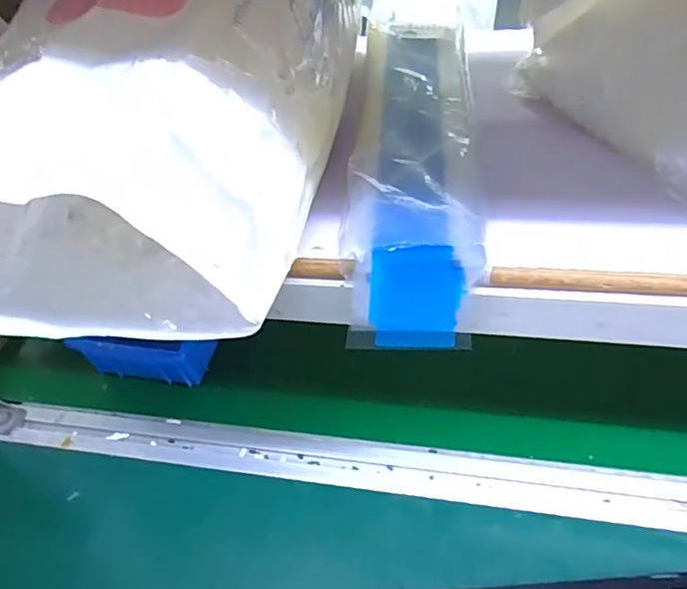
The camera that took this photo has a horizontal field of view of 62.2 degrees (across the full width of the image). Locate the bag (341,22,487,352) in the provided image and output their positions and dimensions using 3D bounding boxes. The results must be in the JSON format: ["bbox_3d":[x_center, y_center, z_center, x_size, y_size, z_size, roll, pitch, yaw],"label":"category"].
[{"bbox_3d":[0.049,-0.099,0.389,0.077,0.034,0.310,-1,48,9],"label":"bag"}]

